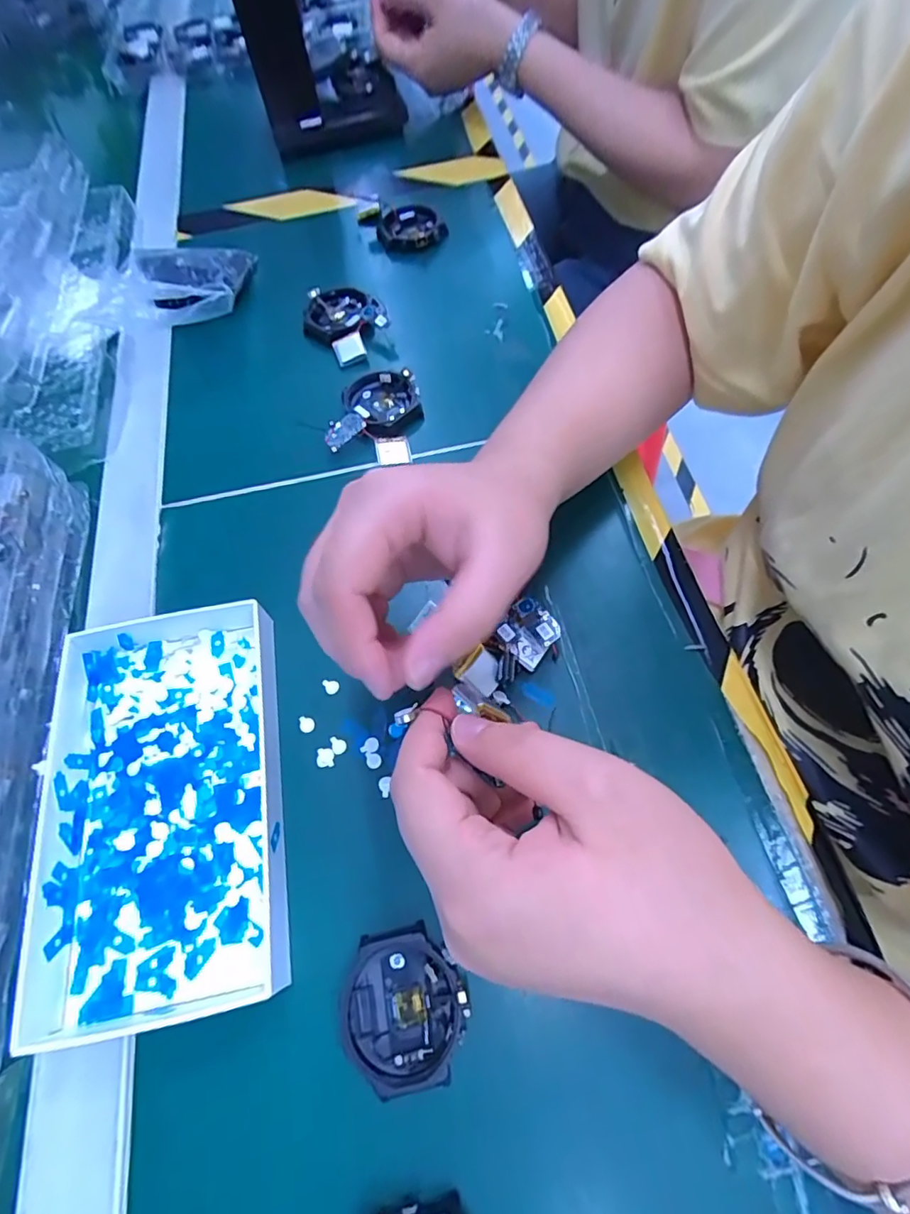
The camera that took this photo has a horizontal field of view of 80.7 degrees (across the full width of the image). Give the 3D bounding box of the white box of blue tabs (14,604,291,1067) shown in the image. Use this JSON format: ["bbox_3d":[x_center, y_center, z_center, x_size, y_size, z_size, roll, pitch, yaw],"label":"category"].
[{"bbox_3d":[-0.139,0.087,0.250,0.107,0.026,0.179,-12,64,-3],"label":"white box of blue tabs"}]

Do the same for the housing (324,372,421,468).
[{"bbox_3d":[-0.052,-0.128,0.354,0.052,0.016,0.069,4,65,5],"label":"housing"}]

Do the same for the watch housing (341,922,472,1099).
[{"bbox_3d":[-0.021,0.161,0.217,0.050,0.012,0.052,-13,64,-3],"label":"watch housing"}]

